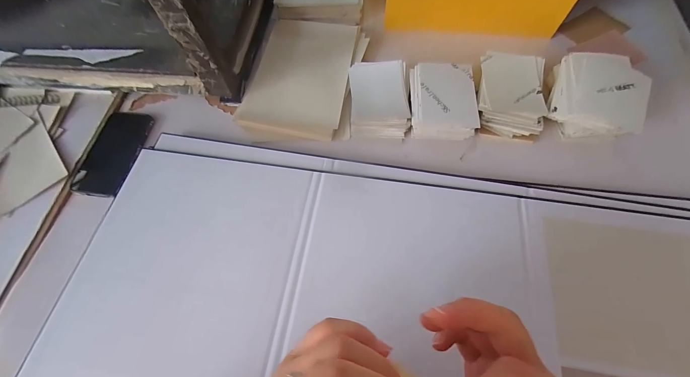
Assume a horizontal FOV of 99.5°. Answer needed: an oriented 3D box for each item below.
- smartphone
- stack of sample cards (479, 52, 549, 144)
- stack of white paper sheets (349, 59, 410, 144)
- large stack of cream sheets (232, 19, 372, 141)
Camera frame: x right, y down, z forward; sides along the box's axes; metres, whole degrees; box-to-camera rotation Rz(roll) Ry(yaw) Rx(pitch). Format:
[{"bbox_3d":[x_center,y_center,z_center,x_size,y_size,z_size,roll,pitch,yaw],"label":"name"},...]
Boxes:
[{"bbox_3d":[-0.362,-0.057,0.463,0.079,0.012,0.145,6,66,5],"label":"smartphone"},{"bbox_3d":[0.246,-0.138,0.449,0.089,0.057,0.122,10,67,7],"label":"stack of sample cards"},{"bbox_3d":[0.054,-0.139,0.461,0.088,0.036,0.120,-1,66,2],"label":"stack of white paper sheets"},{"bbox_3d":[-0.068,-0.191,0.509,0.182,0.022,0.248,8,67,6],"label":"large stack of cream sheets"}]

